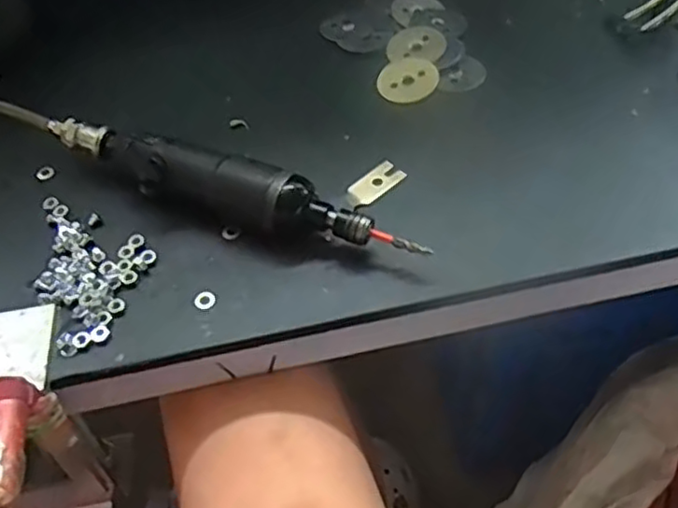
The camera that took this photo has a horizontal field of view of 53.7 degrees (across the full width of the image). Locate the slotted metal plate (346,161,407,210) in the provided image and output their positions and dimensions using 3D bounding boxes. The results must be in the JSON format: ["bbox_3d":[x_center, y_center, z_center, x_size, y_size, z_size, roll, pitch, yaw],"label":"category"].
[{"bbox_3d":[0.024,-0.047,0.450,0.045,0.004,0.018,-37,59,-21],"label":"slotted metal plate"}]

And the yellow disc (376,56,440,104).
[{"bbox_3d":[0.053,-0.133,0.508,0.041,0.007,0.046,18,56,18],"label":"yellow disc"}]

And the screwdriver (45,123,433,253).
[{"bbox_3d":[-0.070,-0.040,0.428,0.254,0.046,0.034,13,55,14],"label":"screwdriver"}]

